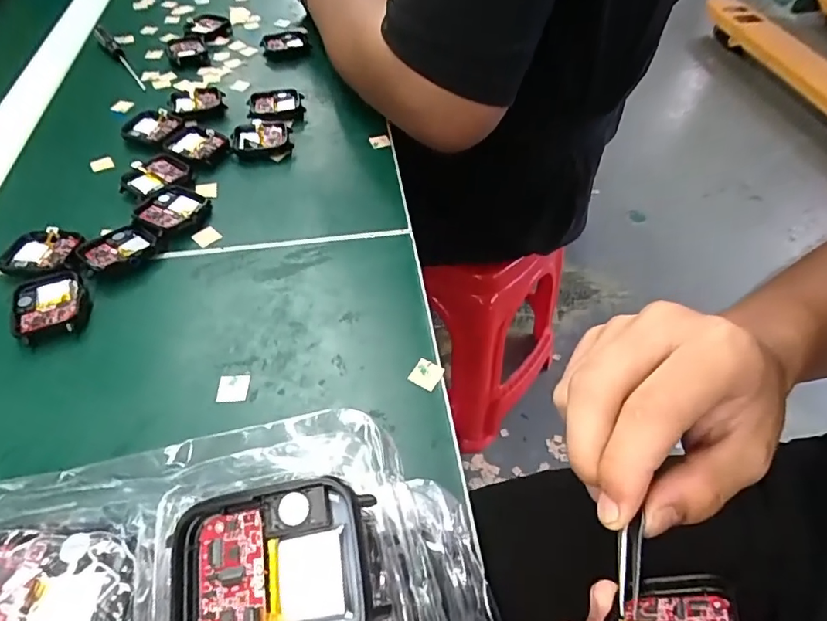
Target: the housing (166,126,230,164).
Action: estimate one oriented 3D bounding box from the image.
[{"bbox_3d":[-0.173,-0.132,0.402,0.043,0.009,0.037,24,55,15],"label":"housing"}]

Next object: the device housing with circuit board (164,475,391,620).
[{"bbox_3d":[-0.032,0.060,0.113,0.045,0.011,0.036,-7,53,-7],"label":"device housing with circuit board"}]

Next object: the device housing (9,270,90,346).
[{"bbox_3d":[-0.213,-0.002,0.297,0.038,0.007,0.047,-18,56,-16],"label":"device housing"}]

